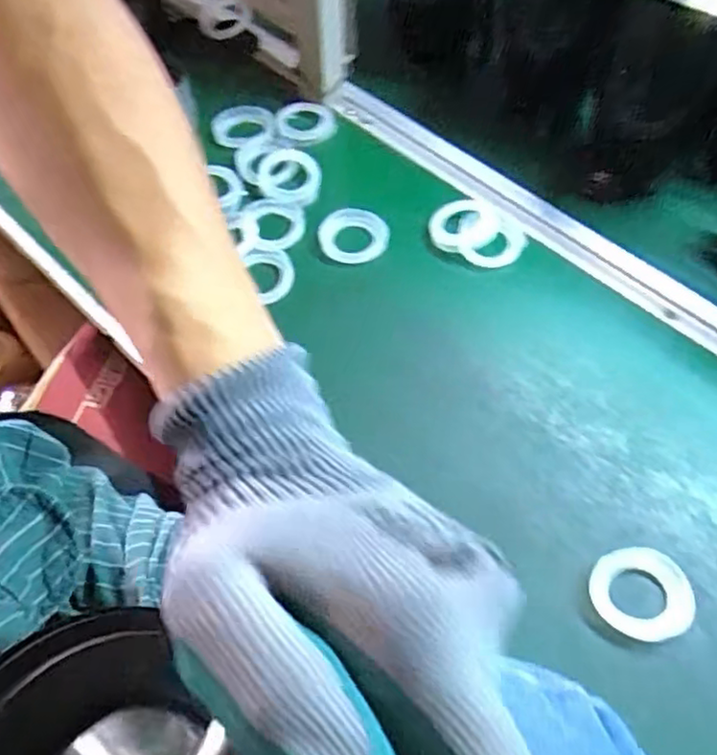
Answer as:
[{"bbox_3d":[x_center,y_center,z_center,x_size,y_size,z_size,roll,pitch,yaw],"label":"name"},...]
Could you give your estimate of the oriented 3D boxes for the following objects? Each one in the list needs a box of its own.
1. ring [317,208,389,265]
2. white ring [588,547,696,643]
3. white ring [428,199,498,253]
[{"bbox_3d":[-0.004,-0.128,0.603,0.061,0.013,0.054,7,56,4],"label":"ring"},{"bbox_3d":[0.184,0.141,0.434,0.057,0.016,0.058,0,56,0],"label":"white ring"},{"bbox_3d":[0.094,-0.137,0.604,0.059,0.011,0.060,0,56,0],"label":"white ring"}]

